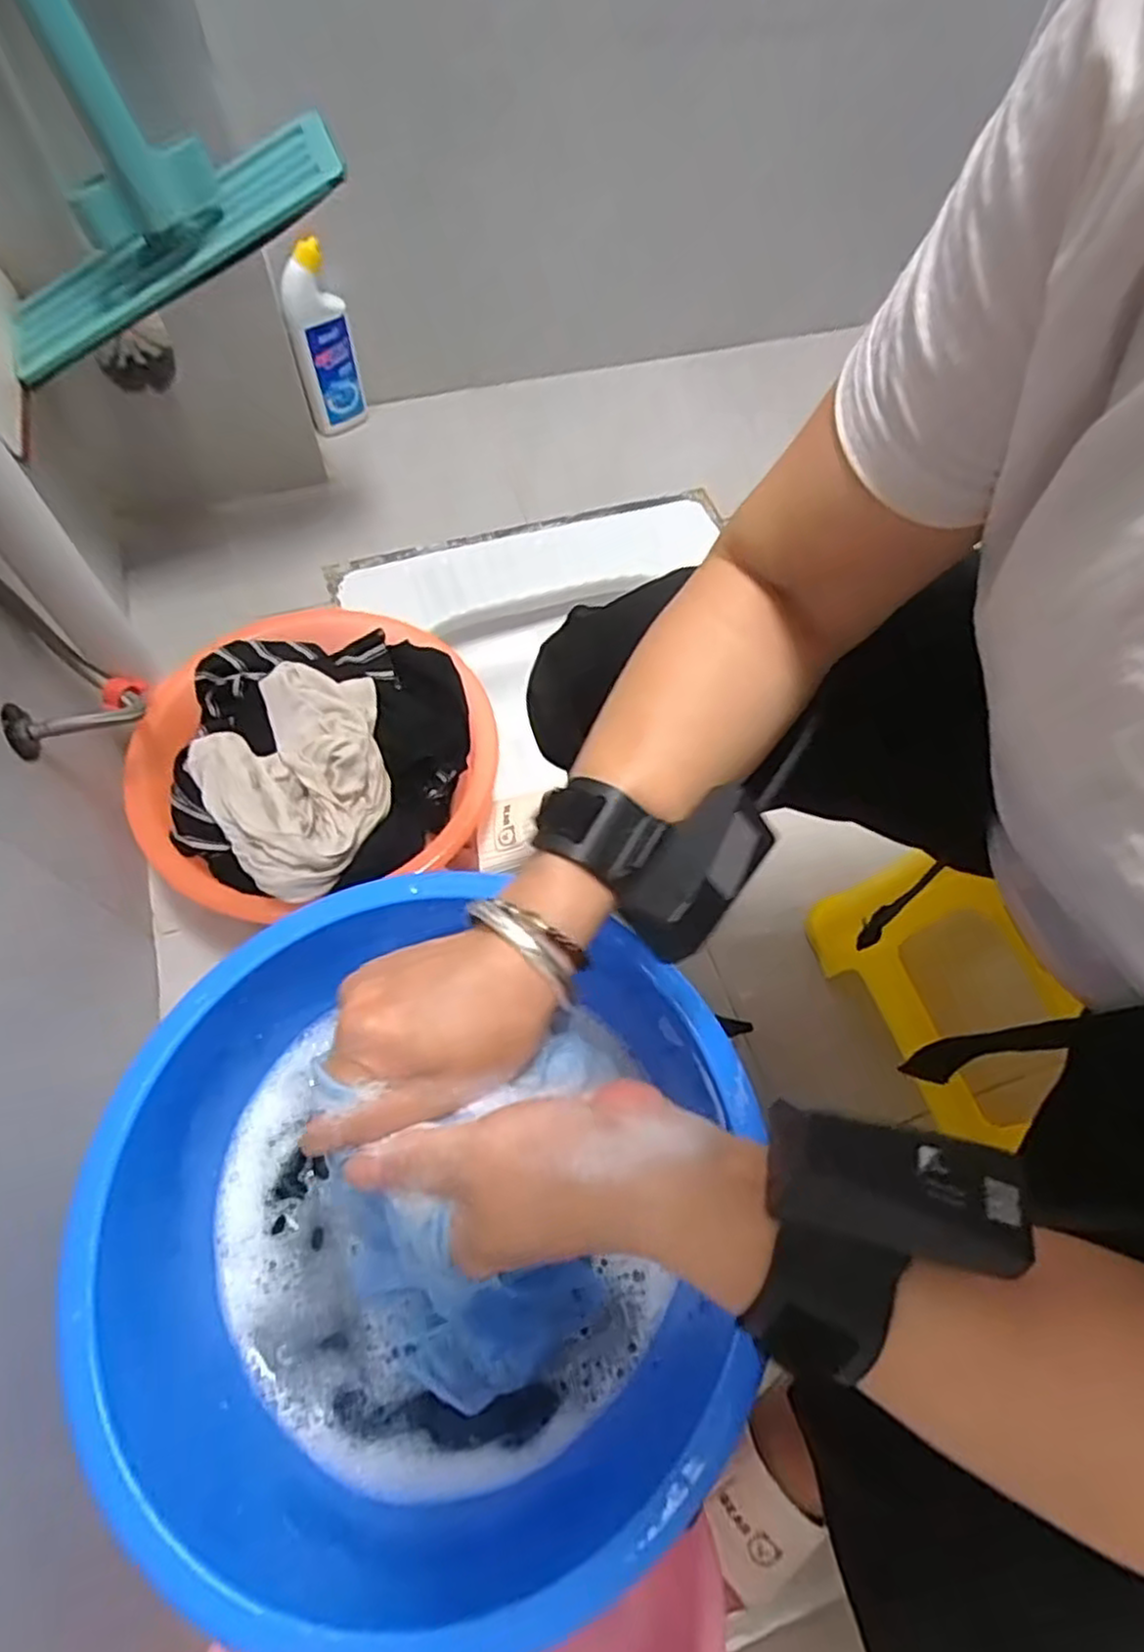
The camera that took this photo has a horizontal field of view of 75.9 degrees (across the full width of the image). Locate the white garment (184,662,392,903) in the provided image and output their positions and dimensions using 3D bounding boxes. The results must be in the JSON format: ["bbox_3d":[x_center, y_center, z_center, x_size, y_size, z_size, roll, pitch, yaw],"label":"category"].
[{"bbox_3d":[-0.238,-0.047,0.665,0.180,0.056,0.193,-31,68,-18],"label":"white garment"}]

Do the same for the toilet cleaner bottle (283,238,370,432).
[{"bbox_3d":[-0.336,-0.650,1.009,0.084,0.226,0.059,-15,64,-11],"label":"toilet cleaner bottle"}]

